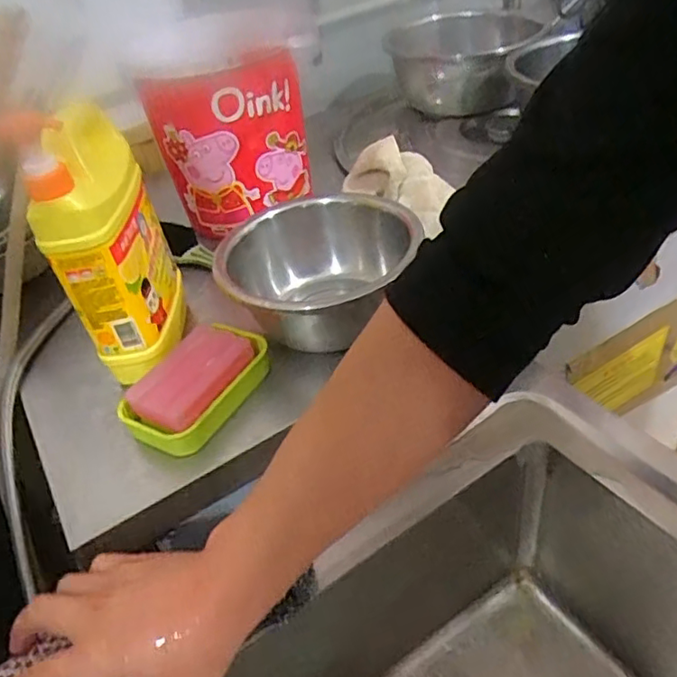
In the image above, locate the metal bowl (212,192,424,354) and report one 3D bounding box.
[{"bbox_3d":[-0.019,-0.058,0.576,0.166,0.092,0.174,-6,40,5],"label":"metal bowl"}]

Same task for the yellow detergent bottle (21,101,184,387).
[{"bbox_3d":[-0.205,-0.096,0.537,0.081,0.218,0.144,-16,40,-7],"label":"yellow detergent bottle"}]

